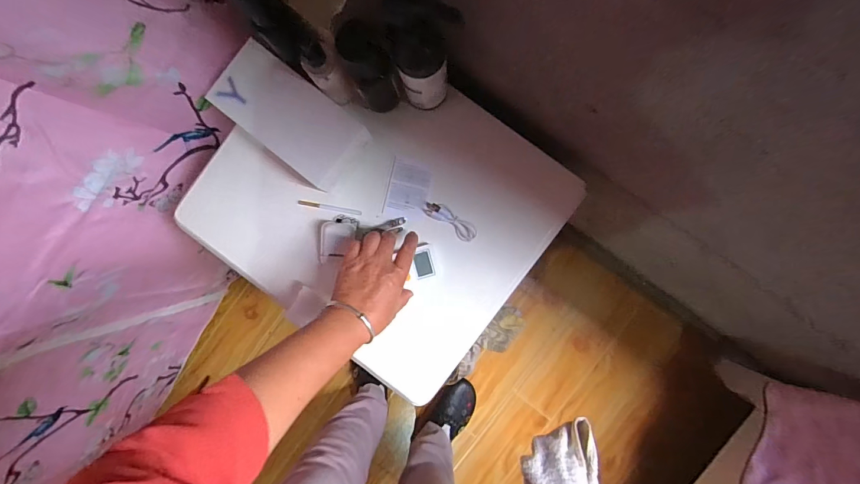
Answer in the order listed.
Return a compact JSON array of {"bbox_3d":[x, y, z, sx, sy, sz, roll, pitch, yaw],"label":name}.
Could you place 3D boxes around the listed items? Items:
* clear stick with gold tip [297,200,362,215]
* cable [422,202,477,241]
[{"bbox_3d":[-0.138,-0.047,0.538,0.089,0.004,0.006,10,91,3],"label":"clear stick with gold tip"},{"bbox_3d":[0.027,-0.029,0.516,0.075,0.010,0.024,36,92,2],"label":"cable"}]

